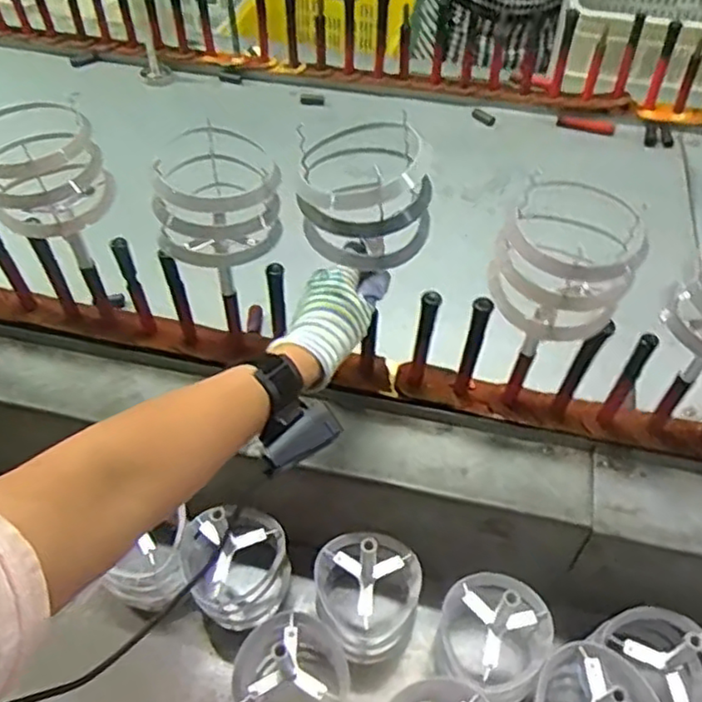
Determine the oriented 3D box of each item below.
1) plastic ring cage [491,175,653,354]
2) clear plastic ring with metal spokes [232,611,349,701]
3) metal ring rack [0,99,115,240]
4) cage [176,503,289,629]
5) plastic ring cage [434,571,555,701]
[{"bbox_3d":[0.178,-0.075,0.559,0.093,0.083,0.112,-31,55,-21],"label":"plastic ring cage"},{"bbox_3d":[-0.058,0.345,0.681,0.115,0.130,0.101,-32,55,-22],"label":"clear plastic ring with metal spokes"},{"bbox_3d":[-0.292,-0.169,0.630,0.107,0.089,0.122,-18,51,-12],"label":"metal ring rack"},{"bbox_3d":[-0.134,0.240,0.758,0.110,0.117,0.102,-2,50,2],"label":"cage"},{"bbox_3d":[0.146,0.296,0.683,0.111,0.180,0.101,-2,50,2],"label":"plastic ring cage"}]

